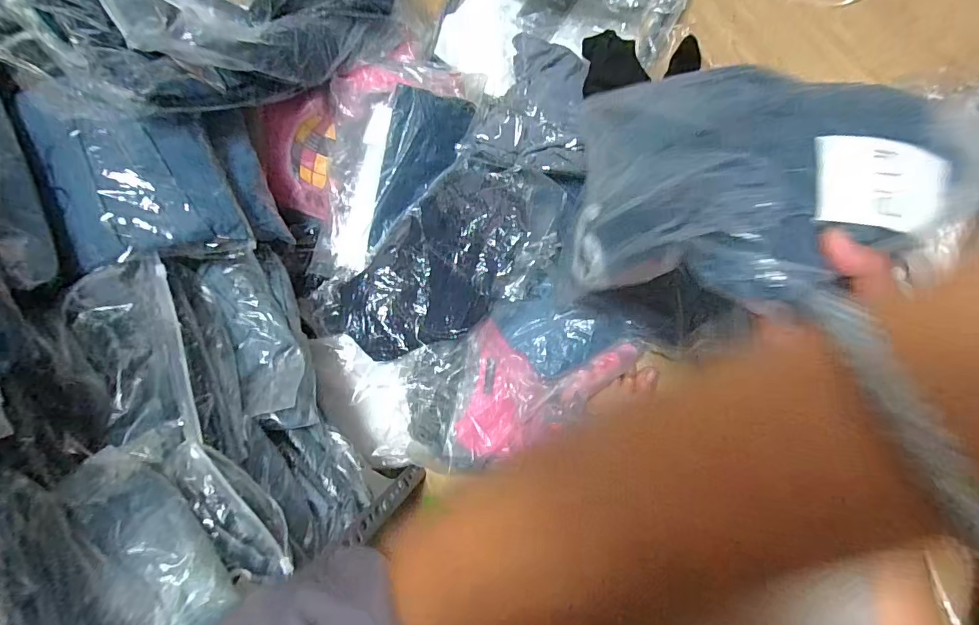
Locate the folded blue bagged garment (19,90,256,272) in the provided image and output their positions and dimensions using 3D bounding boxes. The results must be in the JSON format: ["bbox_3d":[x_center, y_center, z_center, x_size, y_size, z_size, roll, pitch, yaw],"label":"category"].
[{"bbox_3d":[-0.340,-0.133,0.445,0.143,0.023,0.169,-21,92,-32],"label":"folded blue bagged garment"}]

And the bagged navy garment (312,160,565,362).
[{"bbox_3d":[-0.051,-0.062,0.592,0.316,0.081,0.179,-45,83,4],"label":"bagged navy garment"}]

